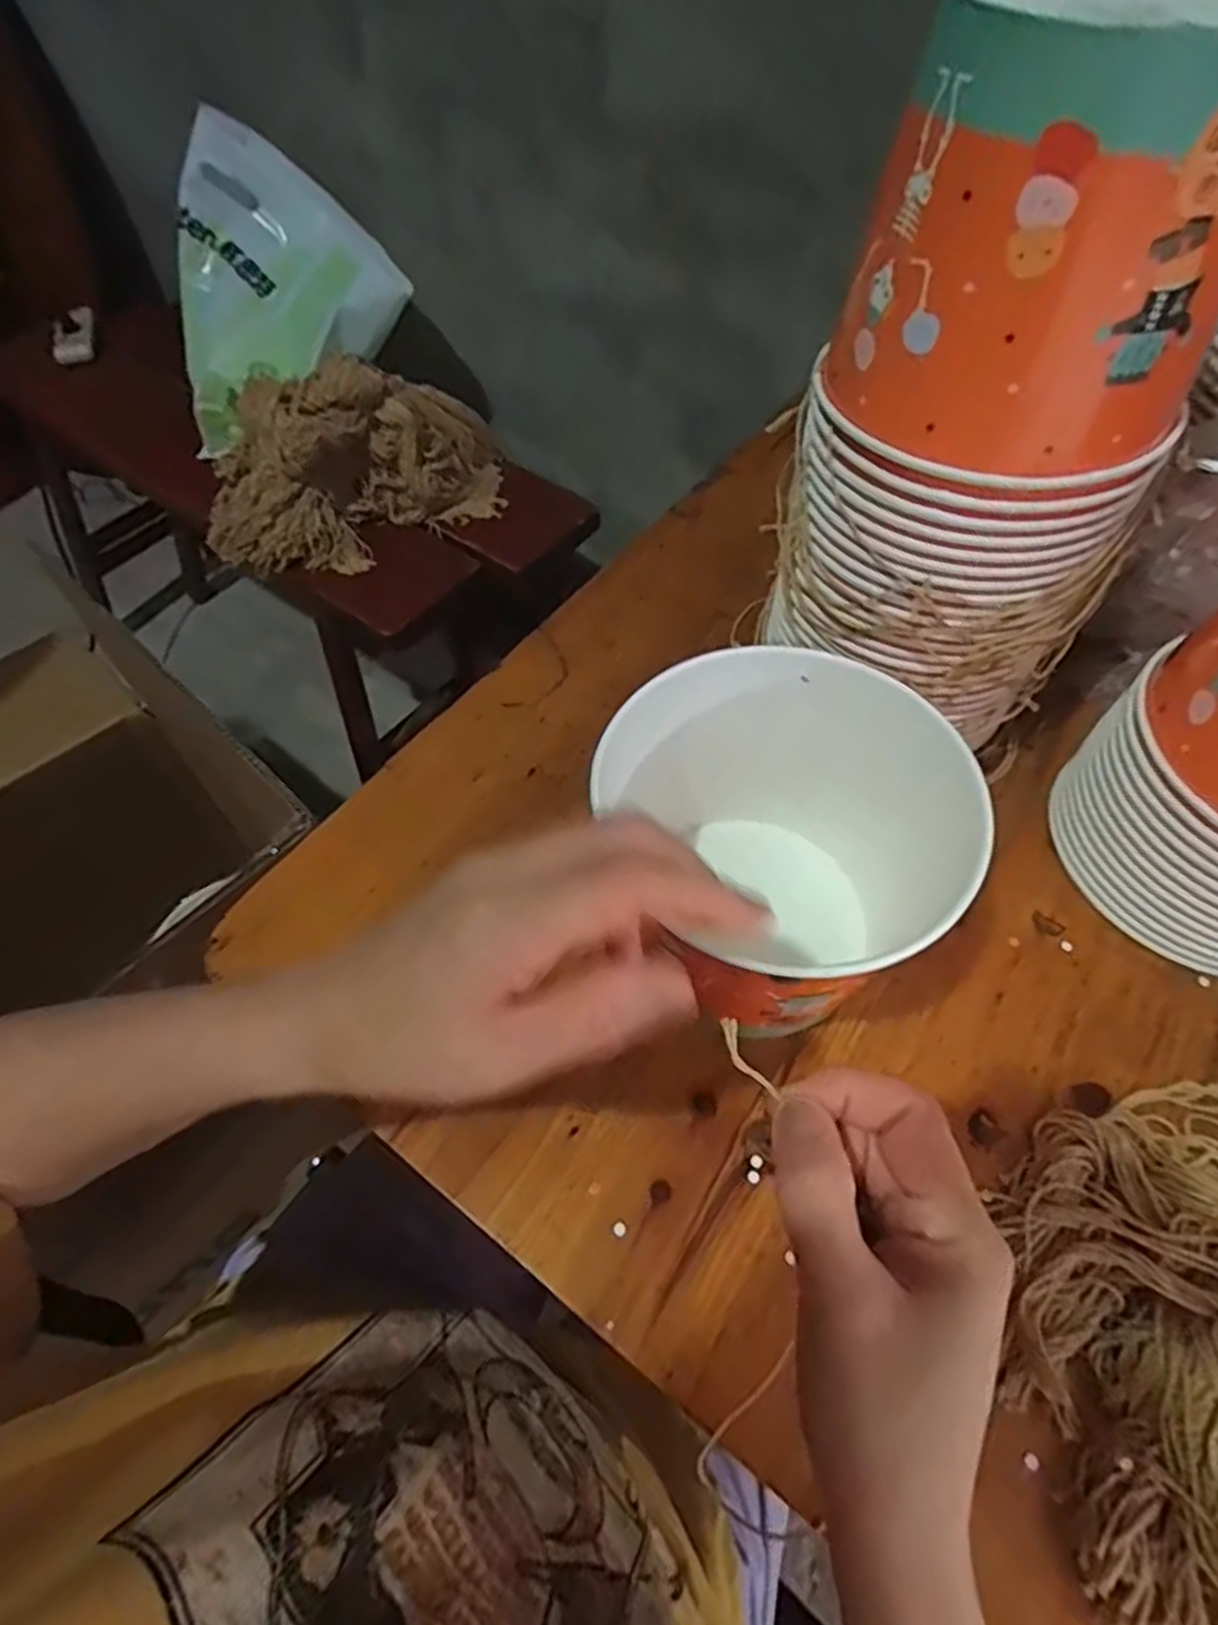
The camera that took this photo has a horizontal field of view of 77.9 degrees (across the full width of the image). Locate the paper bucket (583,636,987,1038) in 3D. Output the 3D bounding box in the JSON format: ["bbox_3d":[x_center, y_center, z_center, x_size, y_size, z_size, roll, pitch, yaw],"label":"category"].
[{"bbox_3d":[0.083,0.020,0.368,0.145,0.126,0.161,-19,58,-12],"label":"paper bucket"}]

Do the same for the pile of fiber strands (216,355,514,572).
[{"bbox_3d":[-0.306,-0.422,0.897,0.367,0.176,0.151,-25,60,-15],"label":"pile of fiber strands"}]

